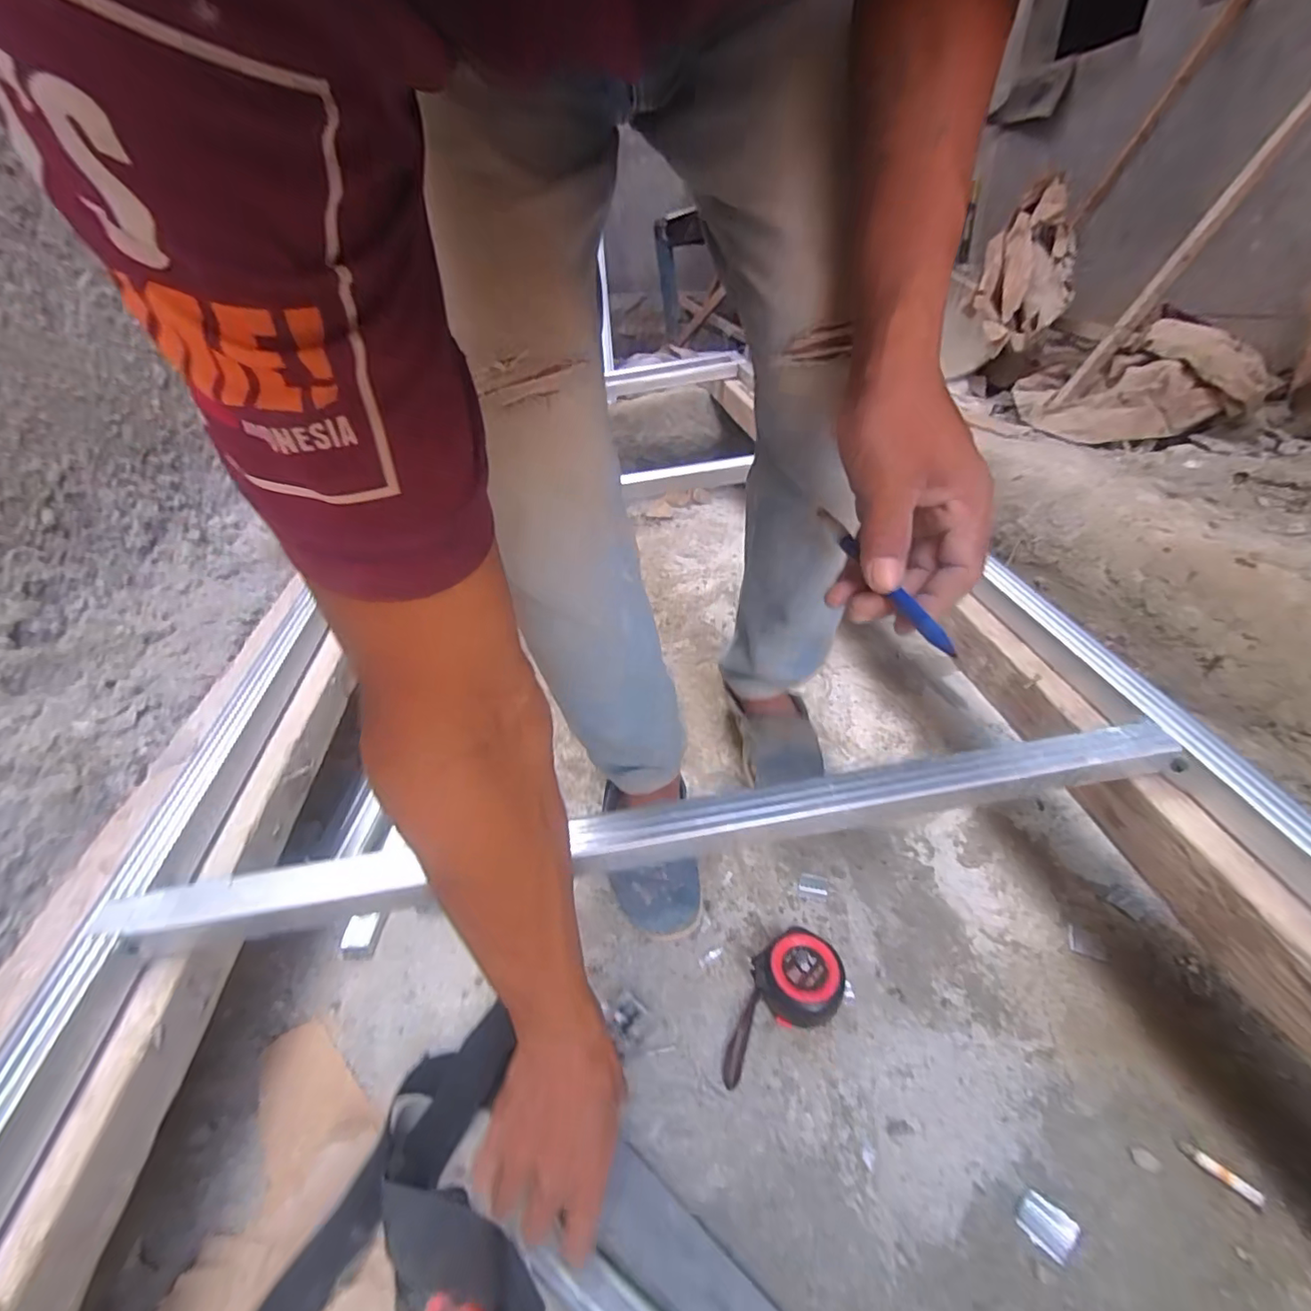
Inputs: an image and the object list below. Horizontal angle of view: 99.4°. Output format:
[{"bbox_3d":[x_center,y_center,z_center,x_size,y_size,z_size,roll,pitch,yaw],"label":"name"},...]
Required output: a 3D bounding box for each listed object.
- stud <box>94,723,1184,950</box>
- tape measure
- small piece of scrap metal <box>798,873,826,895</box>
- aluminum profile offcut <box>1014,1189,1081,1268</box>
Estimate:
[{"bbox_3d":[0.016,0.120,0.381,0.722,0.030,0.042,-10,36,-3],"label":"stud"},{"bbox_3d":[0.101,0.300,0.479,0.129,0.046,0.072,-26,41,-26],"label":"tape measure"},{"bbox_3d":[0.167,0.242,0.590,0.029,0.004,0.022,9,37,16],"label":"small piece of scrap metal"},{"bbox_3d":[0.265,0.385,0.377,0.028,0.004,0.030,-31,44,-33],"label":"aluminum profile offcut"}]

